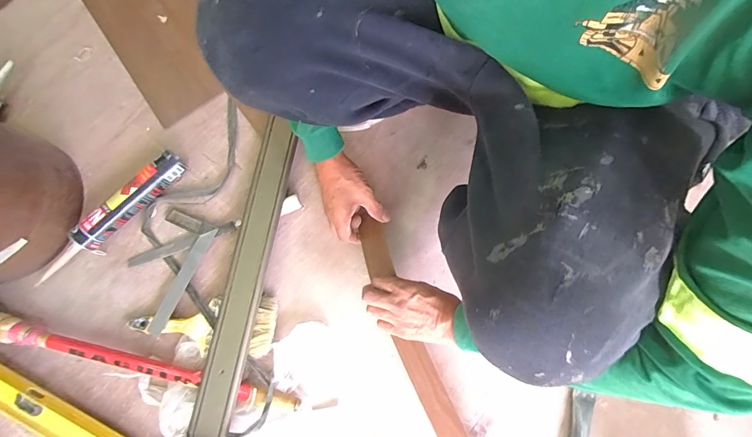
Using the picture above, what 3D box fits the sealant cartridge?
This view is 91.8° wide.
[{"bbox_3d":[-0.463,-0.002,0.638,0.051,0.050,0.301,42,81,9],"label":"sealant cartridge"}]

